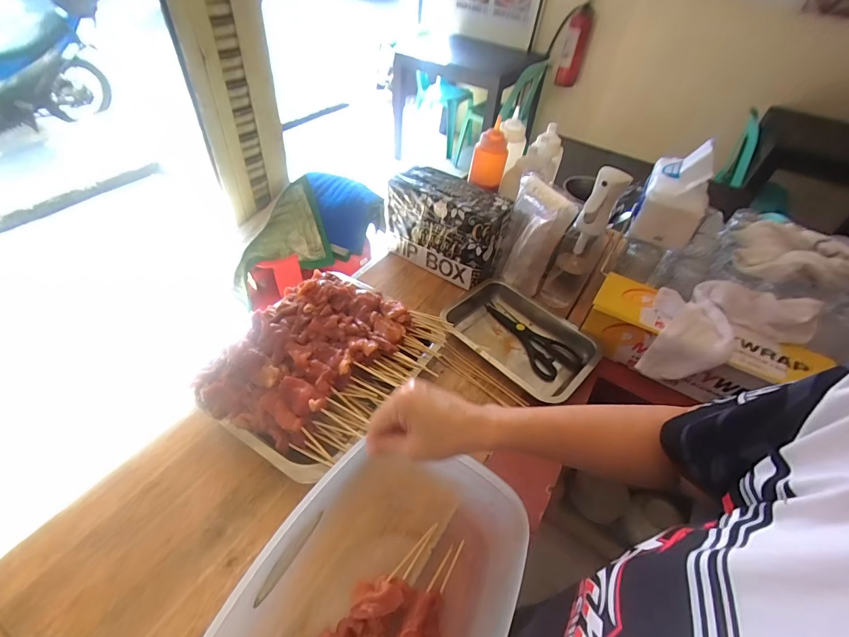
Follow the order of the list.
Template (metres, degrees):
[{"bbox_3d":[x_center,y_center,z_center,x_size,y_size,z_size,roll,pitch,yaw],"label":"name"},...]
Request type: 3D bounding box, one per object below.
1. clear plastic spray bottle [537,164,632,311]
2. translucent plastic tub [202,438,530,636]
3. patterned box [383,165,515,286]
[{"bbox_3d":[0.297,-0.142,0.743,0.077,0.284,0.076,23,48,15],"label":"clear plastic spray bottle"},{"bbox_3d":[-0.046,0.289,0.397,0.218,0.145,0.294,24,48,17],"label":"translucent plastic tub"},{"bbox_3d":[0.043,-0.185,0.813,0.234,0.183,0.096,30,49,19],"label":"patterned box"}]

